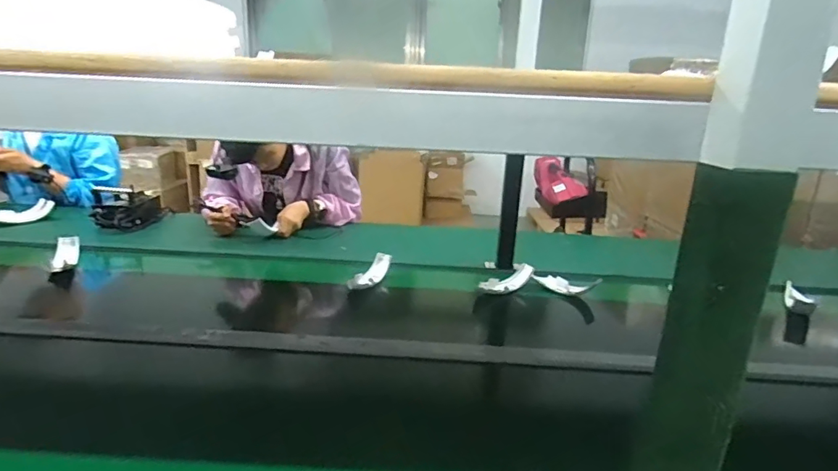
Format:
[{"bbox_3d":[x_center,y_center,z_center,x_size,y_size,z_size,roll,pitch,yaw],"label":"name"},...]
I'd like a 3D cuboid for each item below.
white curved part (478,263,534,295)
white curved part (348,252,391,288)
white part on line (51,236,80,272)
[{"bbox_3d":[0.211,0.112,1.175,0.146,0.049,0.032,-19,24,-20],"label":"white curved part"},{"bbox_3d":[-0.115,0.089,1.171,0.058,0.034,0.150,12,36,29],"label":"white curved part"},{"bbox_3d":[-0.857,0.046,1.187,0.045,0.021,0.128,-5,38,-23],"label":"white part on line"}]

